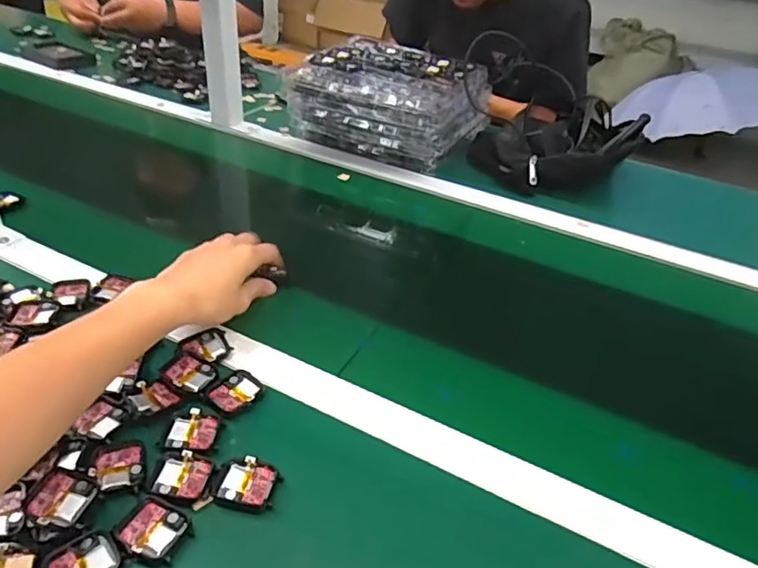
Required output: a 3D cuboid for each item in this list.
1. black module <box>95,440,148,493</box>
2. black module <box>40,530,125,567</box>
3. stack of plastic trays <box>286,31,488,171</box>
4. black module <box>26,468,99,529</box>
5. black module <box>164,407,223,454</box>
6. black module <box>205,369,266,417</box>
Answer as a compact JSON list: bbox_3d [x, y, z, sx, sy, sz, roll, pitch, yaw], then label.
[{"bbox_3d":[-0.194,0.136,0.428,0.033,0.007,0.044,-11,40,-19],"label":"black module"},{"bbox_3d":[-0.193,0.183,0.369,0.045,0.006,0.037,-22,44,-30],"label":"black module"},{"bbox_3d":[0.022,-0.314,0.976,0.282,0.121,0.283,17,38,17],"label":"stack of plastic trays"},{"bbox_3d":[-0.221,0.150,0.398,0.042,0.010,0.035,11,38,9],"label":"black module"},{"bbox_3d":[-0.149,0.119,0.457,0.041,0.005,0.039,2,37,-3],"label":"black module"},{"bbox_3d":[-0.124,0.093,0.493,0.038,0.004,0.047,25,42,25],"label":"black module"}]

